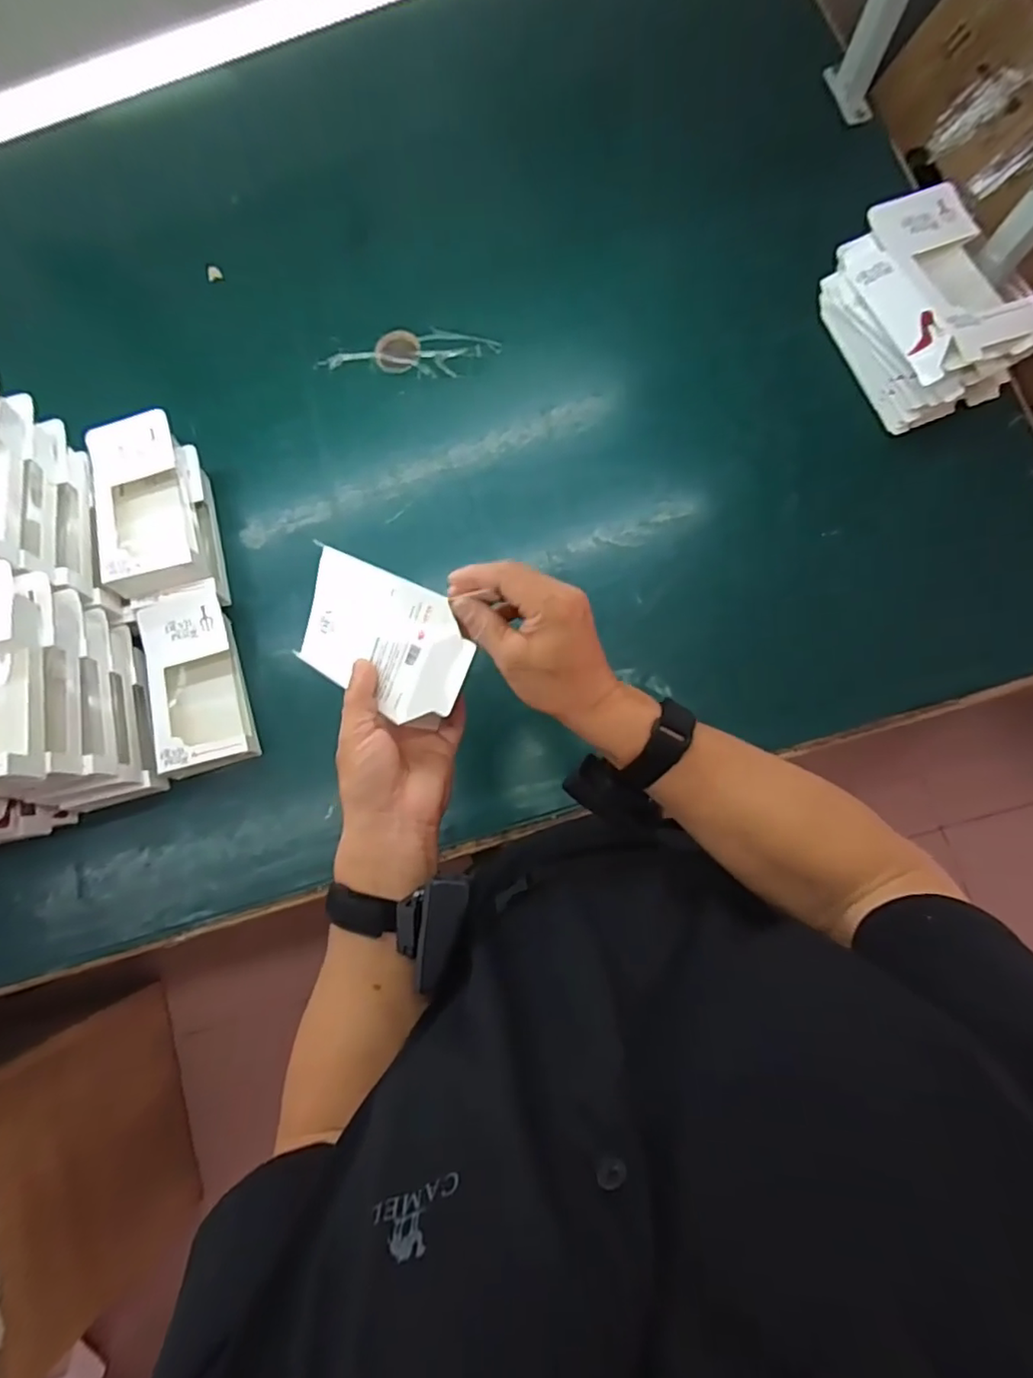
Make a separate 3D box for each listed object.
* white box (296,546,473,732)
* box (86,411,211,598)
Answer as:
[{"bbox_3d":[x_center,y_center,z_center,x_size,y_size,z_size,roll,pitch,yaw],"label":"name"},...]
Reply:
[{"bbox_3d":[-0.103,-0.039,0.441,0.164,0.012,0.093,27,104,31],"label":"white box"},{"bbox_3d":[-0.418,-0.206,0.664,0.100,0.041,0.195,-16,80,2],"label":"box"}]

